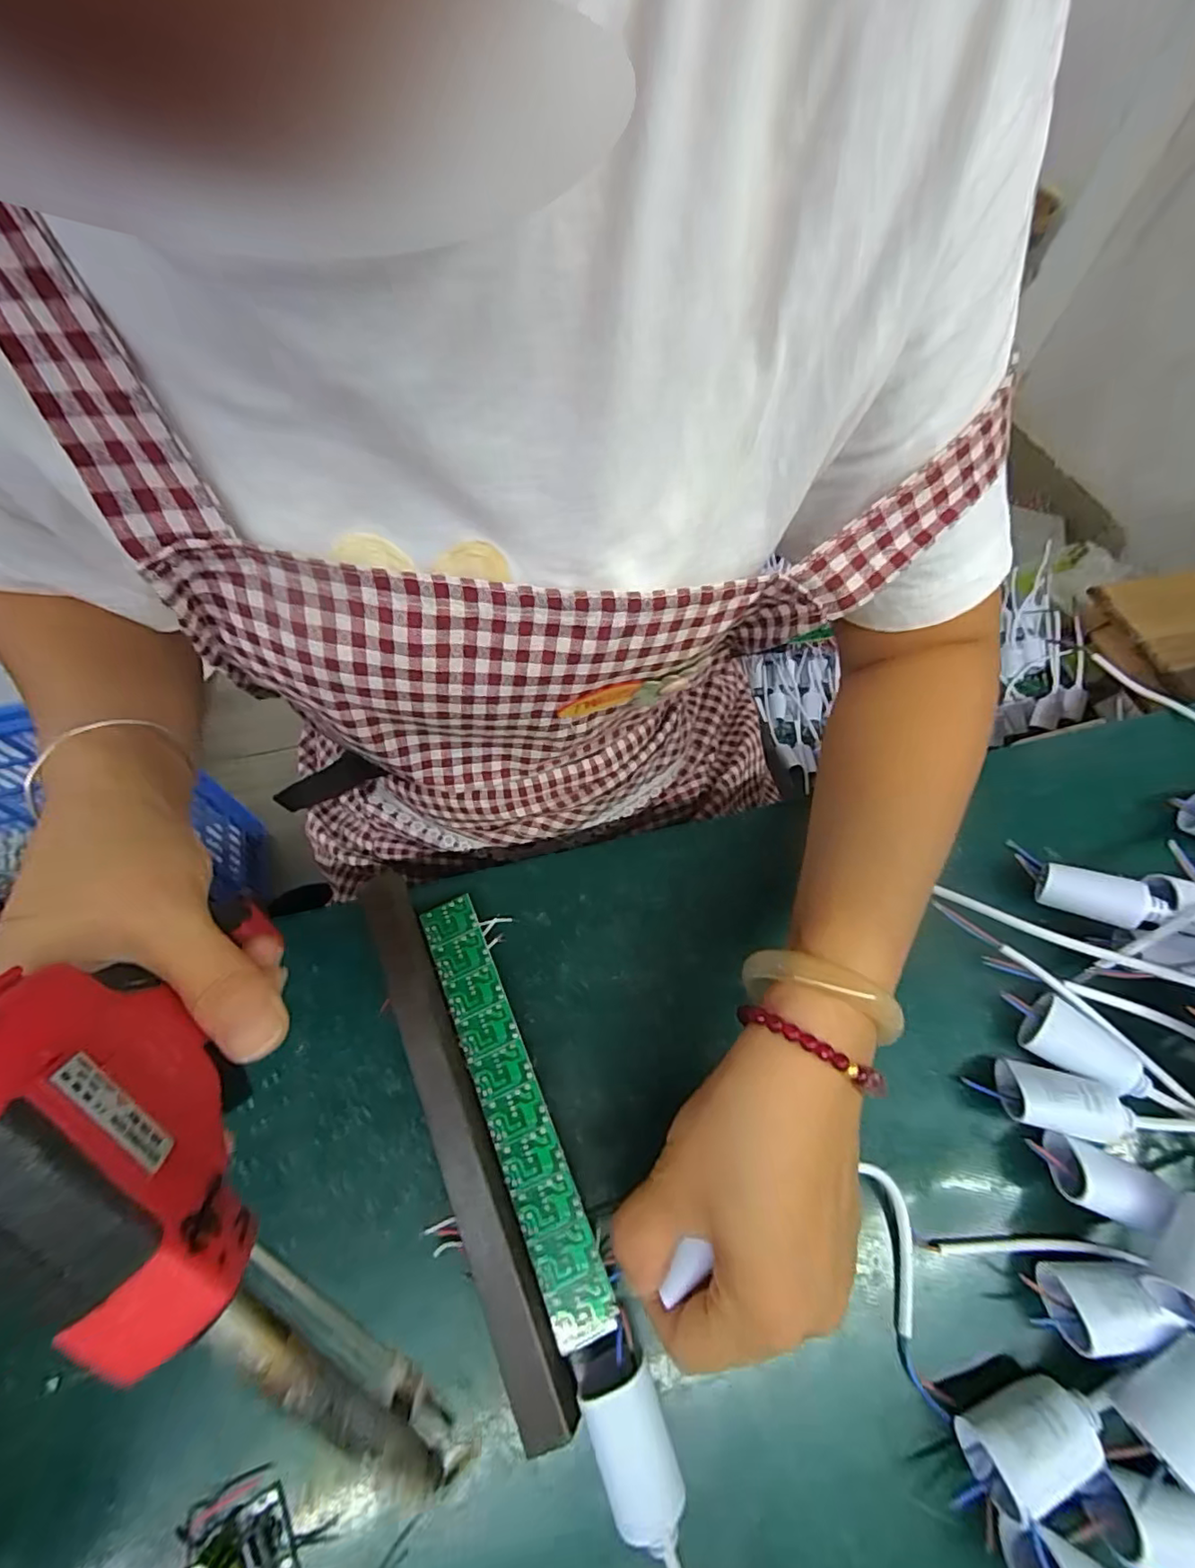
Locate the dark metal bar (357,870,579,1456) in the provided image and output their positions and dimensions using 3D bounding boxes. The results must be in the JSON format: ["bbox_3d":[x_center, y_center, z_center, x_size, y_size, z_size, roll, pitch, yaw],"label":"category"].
[{"bbox_3d":[-0.067,0.148,0.255,0.023,0.025,0.232,-22,62,-13],"label":"dark metal bar"}]

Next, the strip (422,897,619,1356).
[{"bbox_3d":[-0.041,0.142,0.261,0.027,0.004,0.187,-25,68,-5],"label":"strip"}]

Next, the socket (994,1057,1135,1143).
[{"bbox_3d":[0.223,0.155,0.272,0.047,0.033,0.028,16,63,8],"label":"socket"}]

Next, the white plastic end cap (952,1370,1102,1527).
[{"bbox_3d":[0.168,0.252,0.219,0.050,0.026,0.024,-19,63,-10],"label":"white plastic end cap"}]

